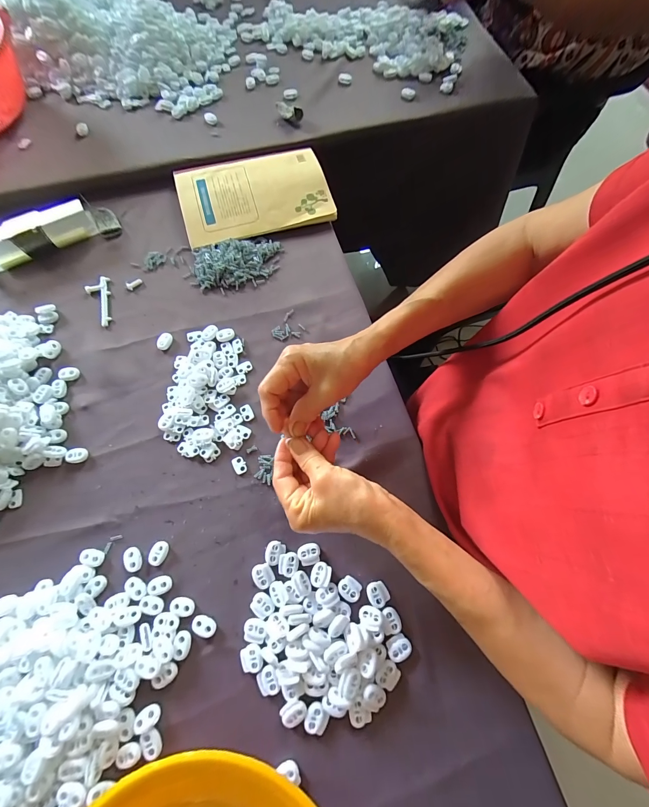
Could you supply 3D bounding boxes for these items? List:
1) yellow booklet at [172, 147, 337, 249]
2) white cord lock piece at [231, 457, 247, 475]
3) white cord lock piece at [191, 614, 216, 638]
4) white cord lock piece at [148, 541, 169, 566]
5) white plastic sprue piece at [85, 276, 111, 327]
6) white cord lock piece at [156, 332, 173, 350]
[{"bbox_3d":[-0.101,-0.302,0.469,0.206,0.014,0.141,-14,72,-4],"label":"yellow booklet"},{"bbox_3d":[-0.093,0.067,0.355,0.013,0.004,0.019,-31,74,-10],"label":"white cord lock piece"},{"bbox_3d":[-0.113,0.208,0.307,0.022,0.005,0.015,26,73,9],"label":"white cord lock piece"},{"bbox_3d":[-0.166,0.150,0.326,0.016,0.004,0.022,16,72,6],"label":"white cord lock piece"},{"bbox_3d":[-0.290,-0.131,0.420,0.030,0.005,0.073,-13,72,-4],"label":"white plastic sprue piece"},{"bbox_3d":[-0.195,-0.077,0.400,0.015,0.007,0.023,15,72,6],"label":"white cord lock piece"}]

